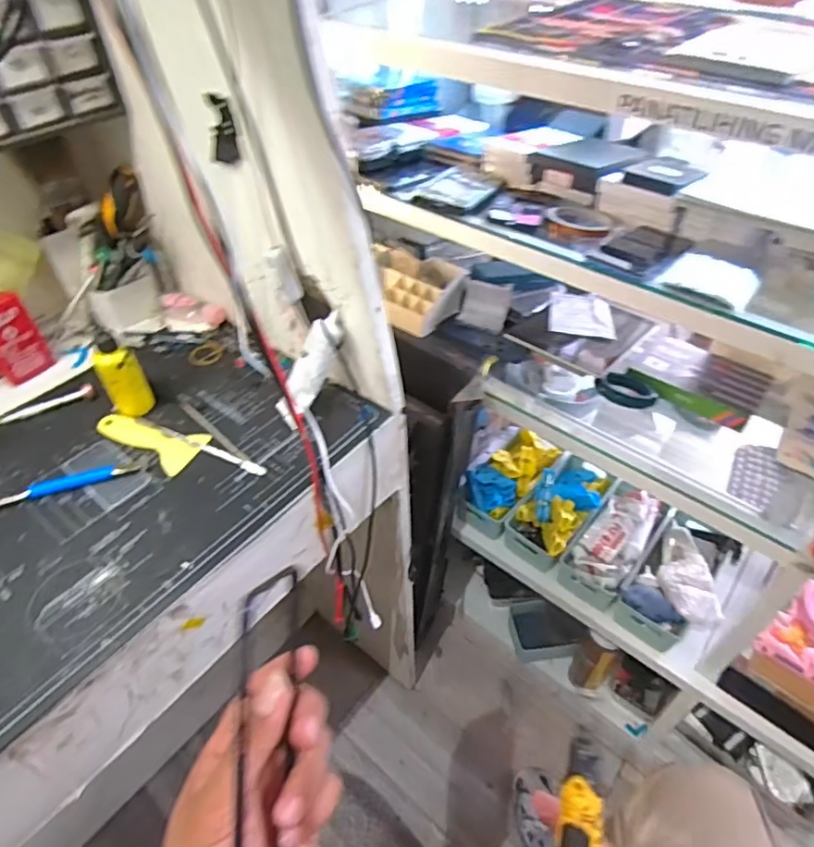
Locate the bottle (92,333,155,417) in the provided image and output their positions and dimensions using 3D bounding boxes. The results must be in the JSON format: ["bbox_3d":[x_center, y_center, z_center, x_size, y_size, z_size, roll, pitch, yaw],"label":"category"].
[{"bbox_3d":[-0.296,-0.050,0.588,0.039,0.085,0.038,-25,50,-22],"label":"bottle"}]

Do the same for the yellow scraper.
[{"bbox_3d":[-0.269,0.015,0.583,0.119,0.004,0.054,16,48,17],"label":"yellow scraper"}]

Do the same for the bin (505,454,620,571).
[{"bbox_3d":[0.290,0.151,1.041,0.117,0.084,0.246,30,53,28],"label":"bin"}]

